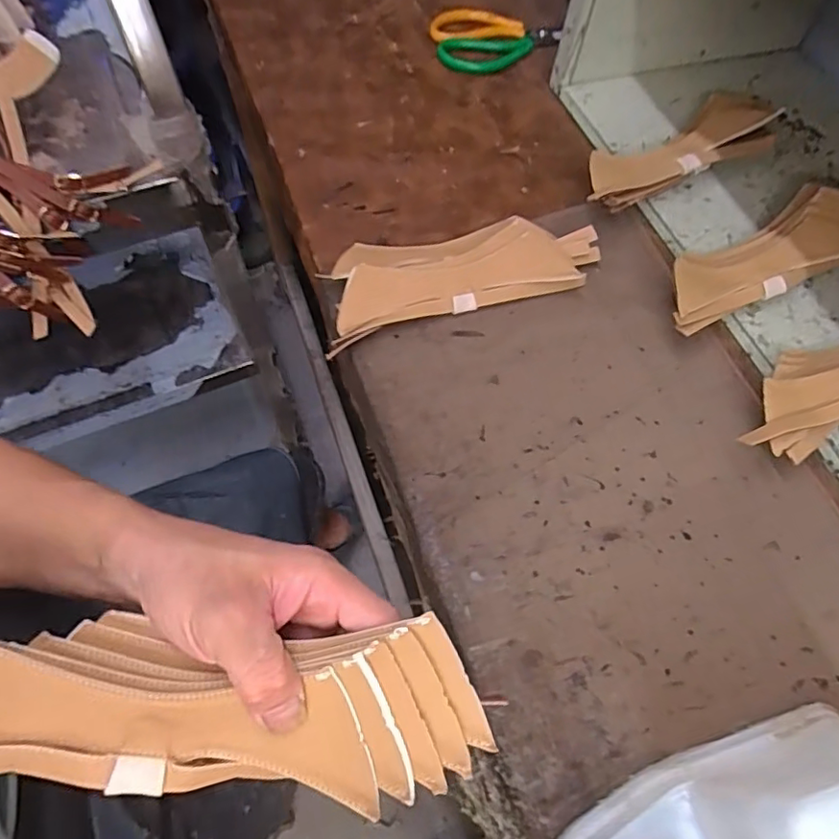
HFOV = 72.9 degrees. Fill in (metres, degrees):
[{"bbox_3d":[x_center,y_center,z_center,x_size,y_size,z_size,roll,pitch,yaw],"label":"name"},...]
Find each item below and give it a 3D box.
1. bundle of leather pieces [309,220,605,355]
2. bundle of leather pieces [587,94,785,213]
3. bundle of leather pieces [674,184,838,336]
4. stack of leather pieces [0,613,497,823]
[{"bbox_3d":[0.030,-0.126,0.465,0.222,0.024,0.086,-16,65,-11],"label":"bundle of leather pieces"},{"bbox_3d":[0.229,-0.242,0.514,0.228,0.041,0.067,-24,67,-14],"label":"bundle of leather pieces"},{"bbox_3d":[0.277,-0.126,0.462,0.221,0.040,0.078,-28,68,-16],"label":"bundle of leather pieces"},{"bbox_3d":[-0.090,0.114,0.226,0.227,0.036,0.065,4,64,-7],"label":"stack of leather pieces"}]

